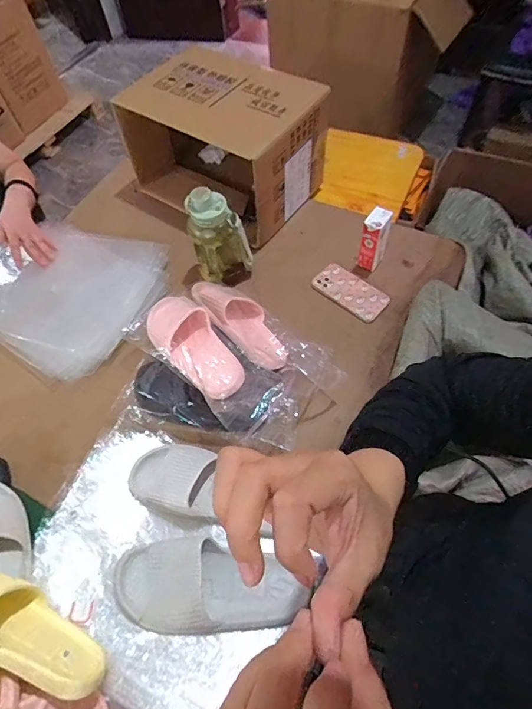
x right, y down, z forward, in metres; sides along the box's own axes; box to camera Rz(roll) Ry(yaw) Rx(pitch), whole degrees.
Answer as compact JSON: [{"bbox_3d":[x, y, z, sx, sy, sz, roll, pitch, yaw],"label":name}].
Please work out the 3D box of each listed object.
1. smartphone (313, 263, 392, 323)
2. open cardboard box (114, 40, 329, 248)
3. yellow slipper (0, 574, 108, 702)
[{"bbox_3d":[0.183,-0.138,0.906,0.161,0.011,0.080,39,82,20],"label":"smartphone"},{"bbox_3d":[-0.094,-0.502,0.985,0.417,0.246,0.290,33,67,21],"label":"open cardboard box"},{"bbox_3d":[-0.324,0.346,0.535,0.265,0.114,0.077,31,64,-1],"label":"yellow slipper"}]

